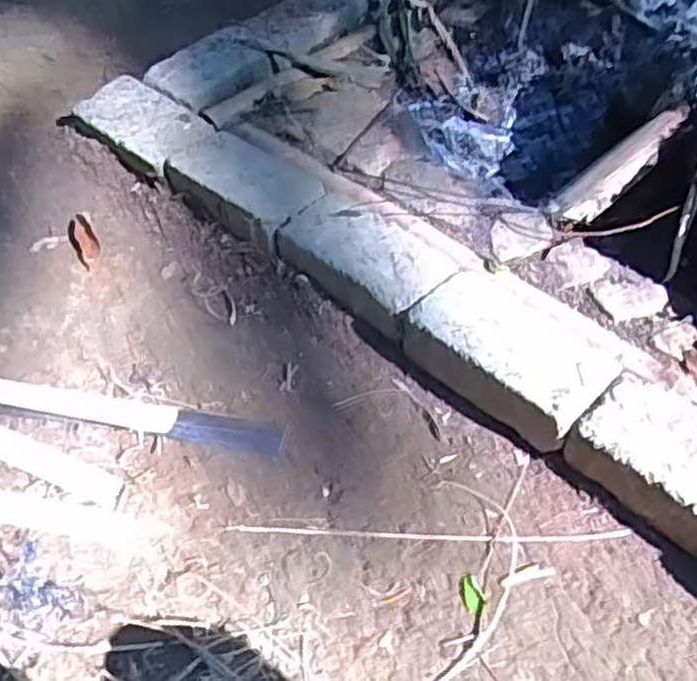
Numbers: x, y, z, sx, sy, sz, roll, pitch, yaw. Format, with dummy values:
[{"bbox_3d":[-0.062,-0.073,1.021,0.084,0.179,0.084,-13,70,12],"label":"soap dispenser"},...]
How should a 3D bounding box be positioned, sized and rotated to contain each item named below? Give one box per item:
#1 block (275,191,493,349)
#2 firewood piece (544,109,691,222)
[{"bbox_3d":[0.039,-0.104,0.905,0.205,0.067,0.152,34,58,28],"label":"block"},{"bbox_3d":[0.349,-0.229,0.972,0.218,0.042,0.074,-42,55,2],"label":"firewood piece"}]

